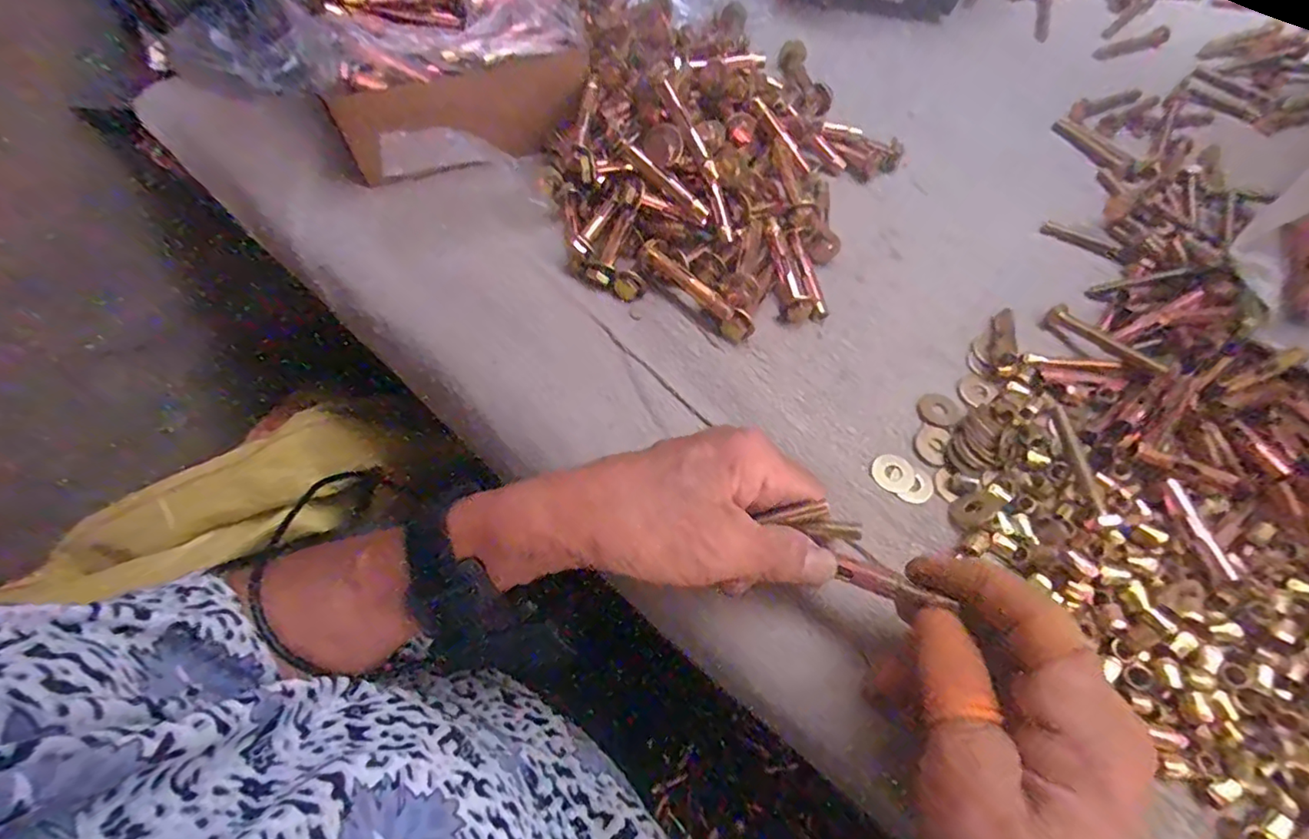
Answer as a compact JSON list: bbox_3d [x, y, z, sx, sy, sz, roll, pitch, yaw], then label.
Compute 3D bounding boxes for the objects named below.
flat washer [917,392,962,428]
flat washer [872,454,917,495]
[{"bbox_3d":[0.151,-0.005,0.301,0.022,0.004,0.021,-1,62,2],"label":"flat washer"},{"bbox_3d":[0.120,0.026,0.284,0.021,0.004,0.020,-1,62,2],"label":"flat washer"}]

